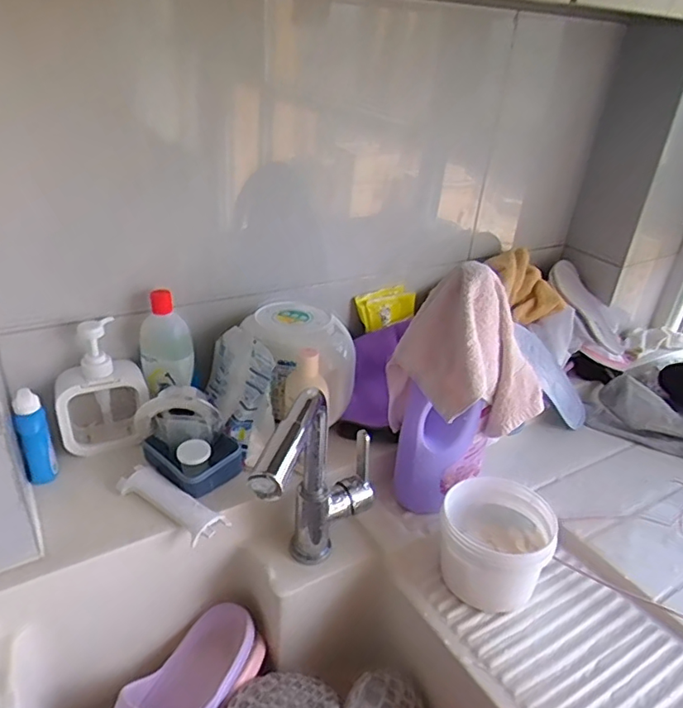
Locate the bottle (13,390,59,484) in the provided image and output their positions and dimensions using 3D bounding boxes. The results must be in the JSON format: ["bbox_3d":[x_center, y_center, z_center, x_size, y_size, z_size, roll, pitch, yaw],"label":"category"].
[{"bbox_3d":[-0.367,0.099,0.671,0.034,0.115,0.030,-14,14,-30],"label":"bottle"}]

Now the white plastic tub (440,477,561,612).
[{"bbox_3d":[0.177,0.221,0.649,0.120,0.096,0.127,11,31,10],"label":"white plastic tub"}]

